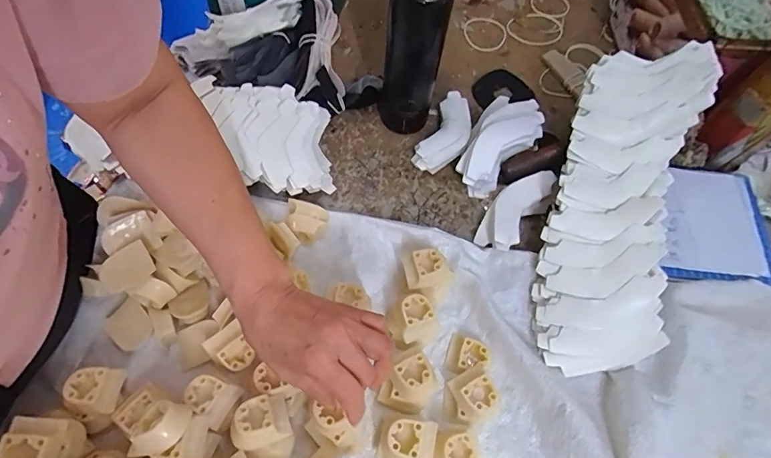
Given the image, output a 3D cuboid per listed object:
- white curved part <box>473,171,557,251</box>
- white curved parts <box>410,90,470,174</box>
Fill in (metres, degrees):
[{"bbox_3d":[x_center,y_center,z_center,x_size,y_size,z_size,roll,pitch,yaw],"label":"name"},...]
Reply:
[{"bbox_3d":[0.151,-0.024,0.513,0.046,0.028,0.118,33,65,13],"label":"white curved part"},{"bbox_3d":[0.079,-0.121,0.565,0.053,0.031,0.121,25,64,9],"label":"white curved parts"}]

